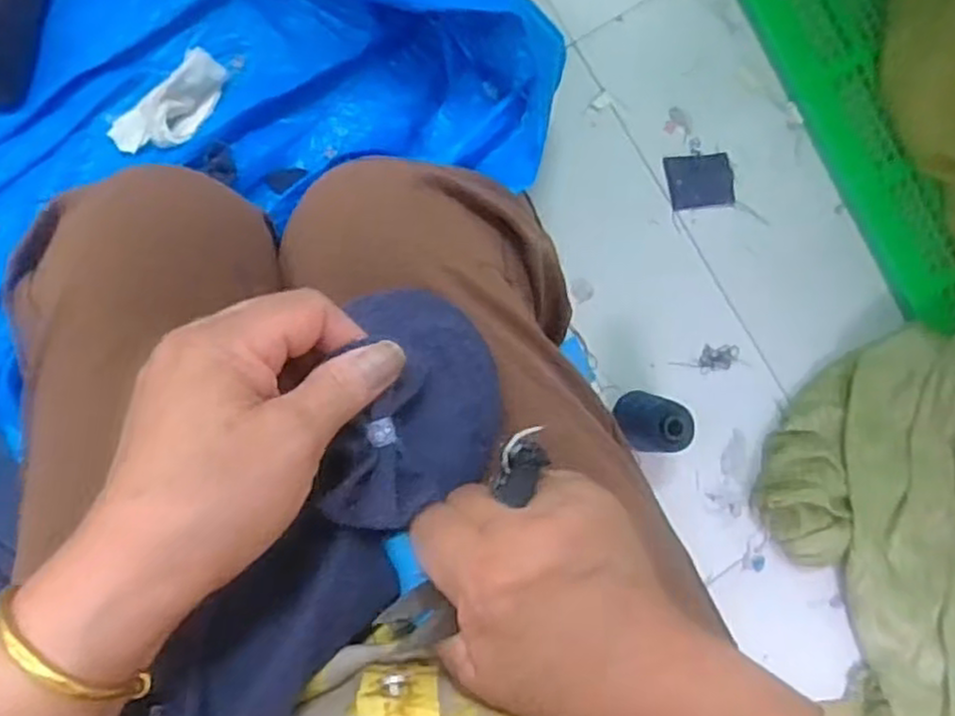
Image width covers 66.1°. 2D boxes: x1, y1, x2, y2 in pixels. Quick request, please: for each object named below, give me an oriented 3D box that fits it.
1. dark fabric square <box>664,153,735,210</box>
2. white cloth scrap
[{"bbox_3d":[0.258,-0.205,0.852,0.081,0.005,0.062,-6,86,-7],"label":"dark fabric square"},{"bbox_3d":[-0.310,-0.254,0.744,0.127,0.037,0.059,-43,94,-8],"label":"white cloth scrap"}]

